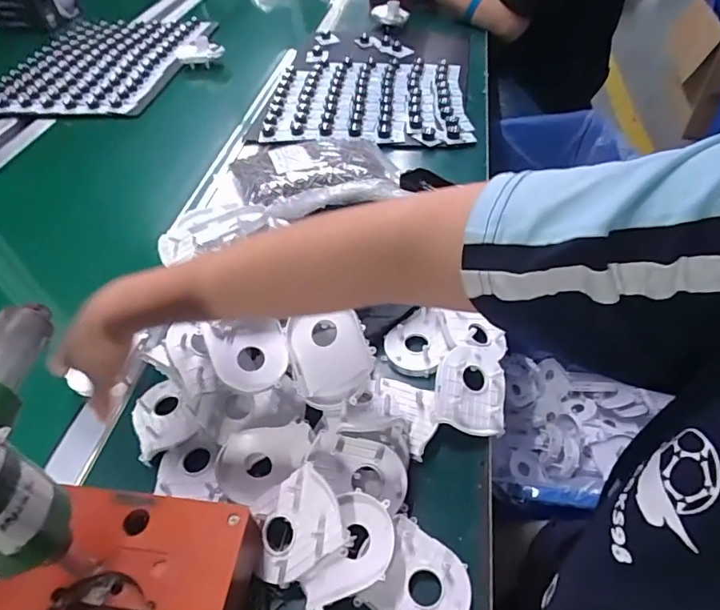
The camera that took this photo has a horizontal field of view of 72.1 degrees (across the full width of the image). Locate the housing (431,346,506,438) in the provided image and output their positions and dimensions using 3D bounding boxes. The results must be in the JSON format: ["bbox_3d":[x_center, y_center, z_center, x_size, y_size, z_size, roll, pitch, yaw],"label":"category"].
[{"bbox_3d":[0.103,0.077,0.456,0.064,0.011,0.079,17,66,-5],"label":"housing"}]

